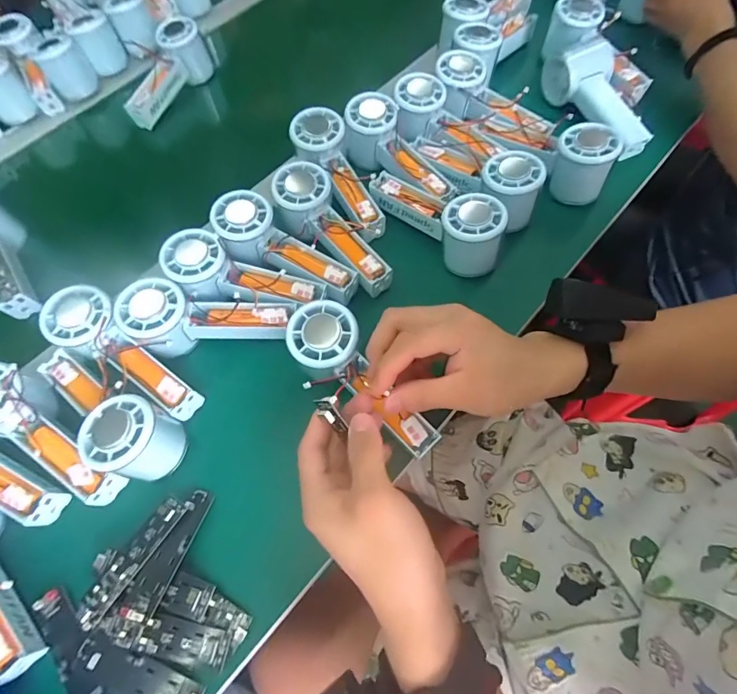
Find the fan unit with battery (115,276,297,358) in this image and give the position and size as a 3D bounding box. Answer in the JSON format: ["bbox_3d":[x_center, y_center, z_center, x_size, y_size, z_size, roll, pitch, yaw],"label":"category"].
[{"bbox_3d":[-0.143,-0.022,0.377,0.151,0.048,0.057,3,64,-10],"label":"fan unit with battery"}]

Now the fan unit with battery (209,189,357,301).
[{"bbox_3d":[-0.079,-0.097,0.397,0.149,0.054,0.056,25,69,14],"label":"fan unit with battery"}]

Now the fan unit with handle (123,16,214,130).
[{"bbox_3d":[-0.270,-0.359,0.542,0.039,0.061,0.139,23,68,13],"label":"fan unit with handle"}]

